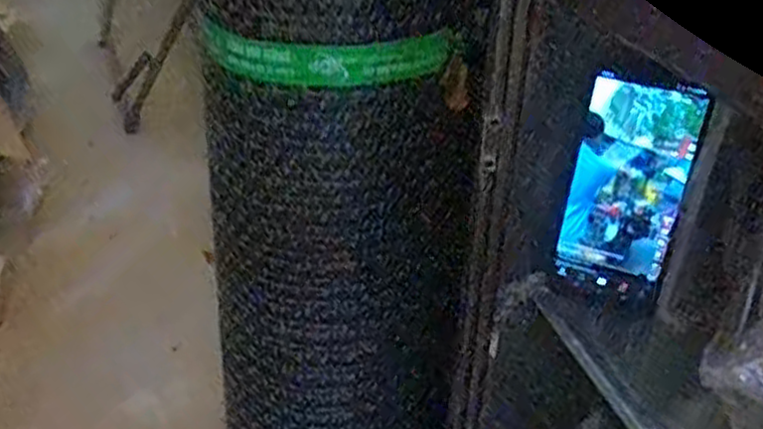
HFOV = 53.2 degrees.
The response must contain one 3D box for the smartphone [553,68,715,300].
[{"bbox_3d":[0.162,-0.017,0.503,0.071,0.144,0.008,16,20,19],"label":"smartphone"}]

